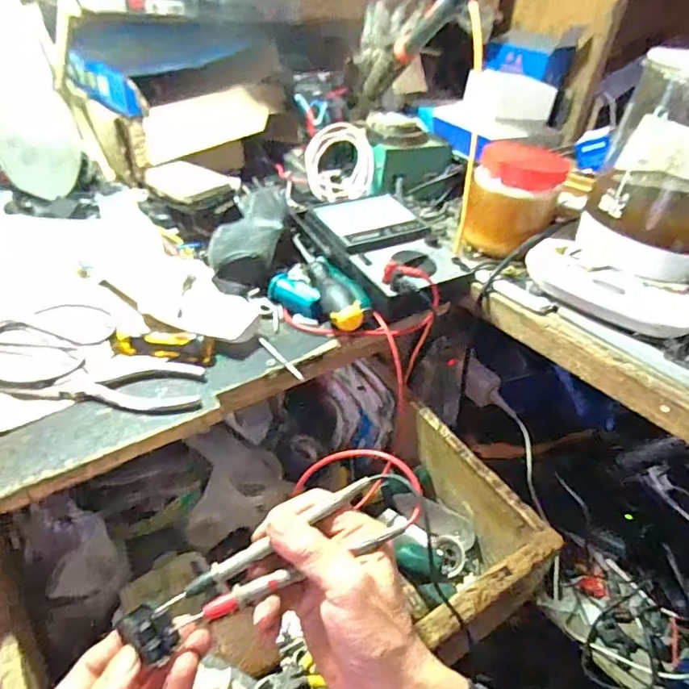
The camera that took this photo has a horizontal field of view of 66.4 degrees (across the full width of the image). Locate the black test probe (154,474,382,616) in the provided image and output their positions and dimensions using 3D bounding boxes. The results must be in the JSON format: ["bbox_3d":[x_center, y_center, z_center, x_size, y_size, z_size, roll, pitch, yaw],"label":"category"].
[{"bbox_3d":[-0.042,0.120,0.327,0.152,0.007,0.010,-26,48,-21],"label":"black test probe"}]

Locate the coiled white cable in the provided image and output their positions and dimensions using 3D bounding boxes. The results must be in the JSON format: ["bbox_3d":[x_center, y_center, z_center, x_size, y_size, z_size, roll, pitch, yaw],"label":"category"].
[{"bbox_3d":[-0.007,-0.235,0.684,0.086,0.096,0.032,-12,3,-2],"label":"coiled white cable"}]

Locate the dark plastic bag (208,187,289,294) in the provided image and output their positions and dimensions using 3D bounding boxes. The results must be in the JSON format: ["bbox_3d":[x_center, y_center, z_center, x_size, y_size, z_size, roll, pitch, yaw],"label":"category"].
[{"bbox_3d":[-0.100,-0.114,0.537,0.070,0.033,0.158,7,51,1],"label":"dark plastic bag"}]

